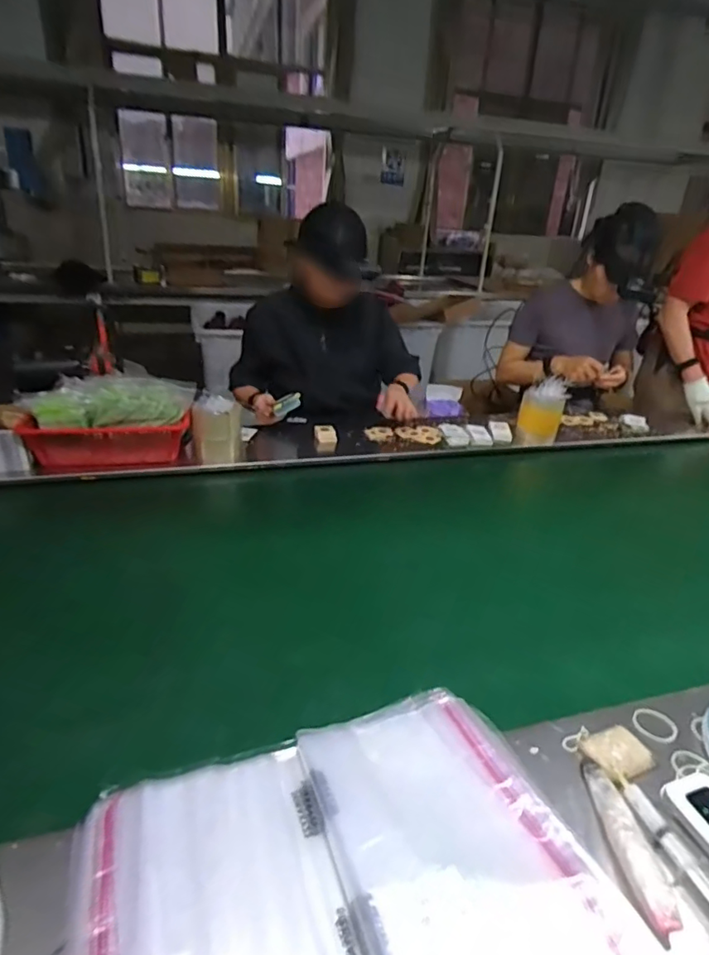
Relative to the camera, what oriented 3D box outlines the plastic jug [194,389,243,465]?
[{"bbox_3d":[-0.321,-0.108,1.307,0.110,0.160,0.122,-2,27,-13],"label":"plastic jug"}]

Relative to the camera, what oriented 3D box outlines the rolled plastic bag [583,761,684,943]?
[{"bbox_3d":[0.255,0.338,0.522,0.041,0.017,0.150,0,26,-9],"label":"rolled plastic bag"}]

